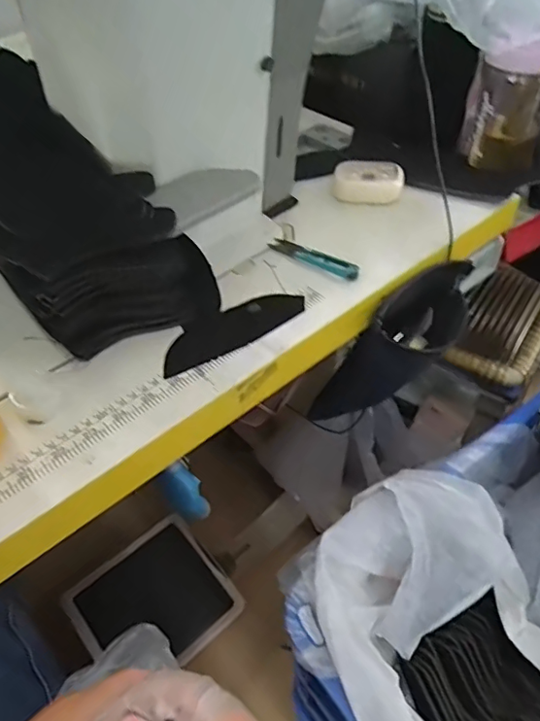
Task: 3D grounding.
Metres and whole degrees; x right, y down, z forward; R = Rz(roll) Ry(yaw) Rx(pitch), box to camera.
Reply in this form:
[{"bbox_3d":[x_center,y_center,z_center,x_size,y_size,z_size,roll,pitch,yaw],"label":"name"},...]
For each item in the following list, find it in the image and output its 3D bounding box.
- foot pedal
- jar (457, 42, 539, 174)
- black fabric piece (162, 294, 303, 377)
[{"bbox_3d":[-0.202,0.433,0.980,0.245,0.030,0.223,-33,69,-29],"label":"foot pedal"},{"bbox_3d":[0.268,-0.278,0.611,0.089,0.146,0.076,12,49,14],"label":"jar"},{"bbox_3d":[-0.032,-0.028,0.476,0.137,0.006,0.047,-26,53,-17],"label":"black fabric piece"}]

